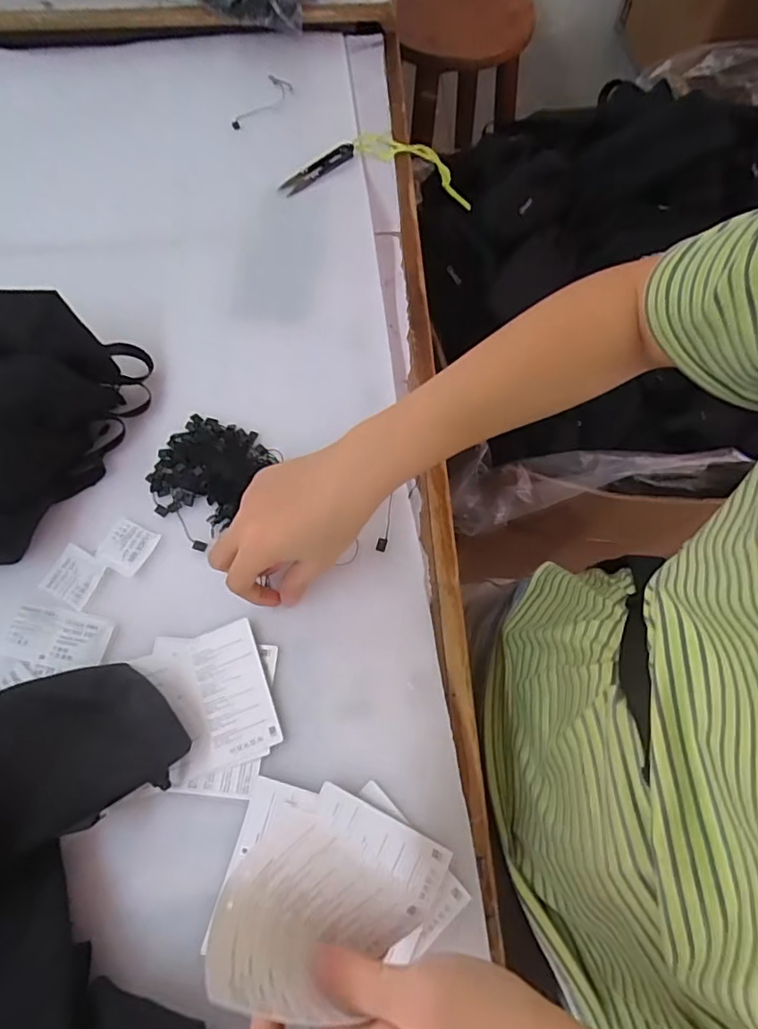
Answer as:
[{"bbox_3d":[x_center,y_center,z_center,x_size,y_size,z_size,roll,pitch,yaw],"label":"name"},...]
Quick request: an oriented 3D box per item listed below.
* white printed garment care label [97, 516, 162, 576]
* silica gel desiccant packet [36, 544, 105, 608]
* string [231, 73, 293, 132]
[{"bbox_3d":[-0.192,0.024,0.438,0.037,0.004,0.038,23,68,9],"label":"white printed garment care label"},{"bbox_3d":[-0.228,0.045,0.428,0.039,0.004,0.039,24,69,10],"label":"silica gel desiccant packet"},{"bbox_3d":[-0.131,-0.456,0.638,0.031,0.011,0.086,29,70,10],"label":"string"}]

